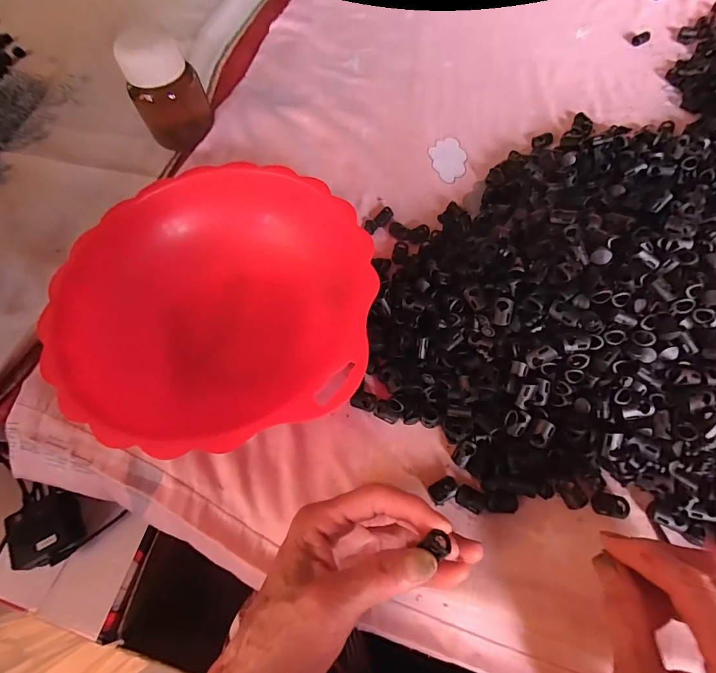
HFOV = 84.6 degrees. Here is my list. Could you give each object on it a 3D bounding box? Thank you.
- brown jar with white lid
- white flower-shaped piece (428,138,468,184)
[{"bbox_3d":[-0.212,-0.271,0.433,0.062,0.095,0.056,16,64,12],"label":"brown jar with white lid"},{"bbox_3d":[0.100,-0.194,0.433,0.039,0.005,0.064,-9,61,-1],"label":"white flower-shaped piece"}]

